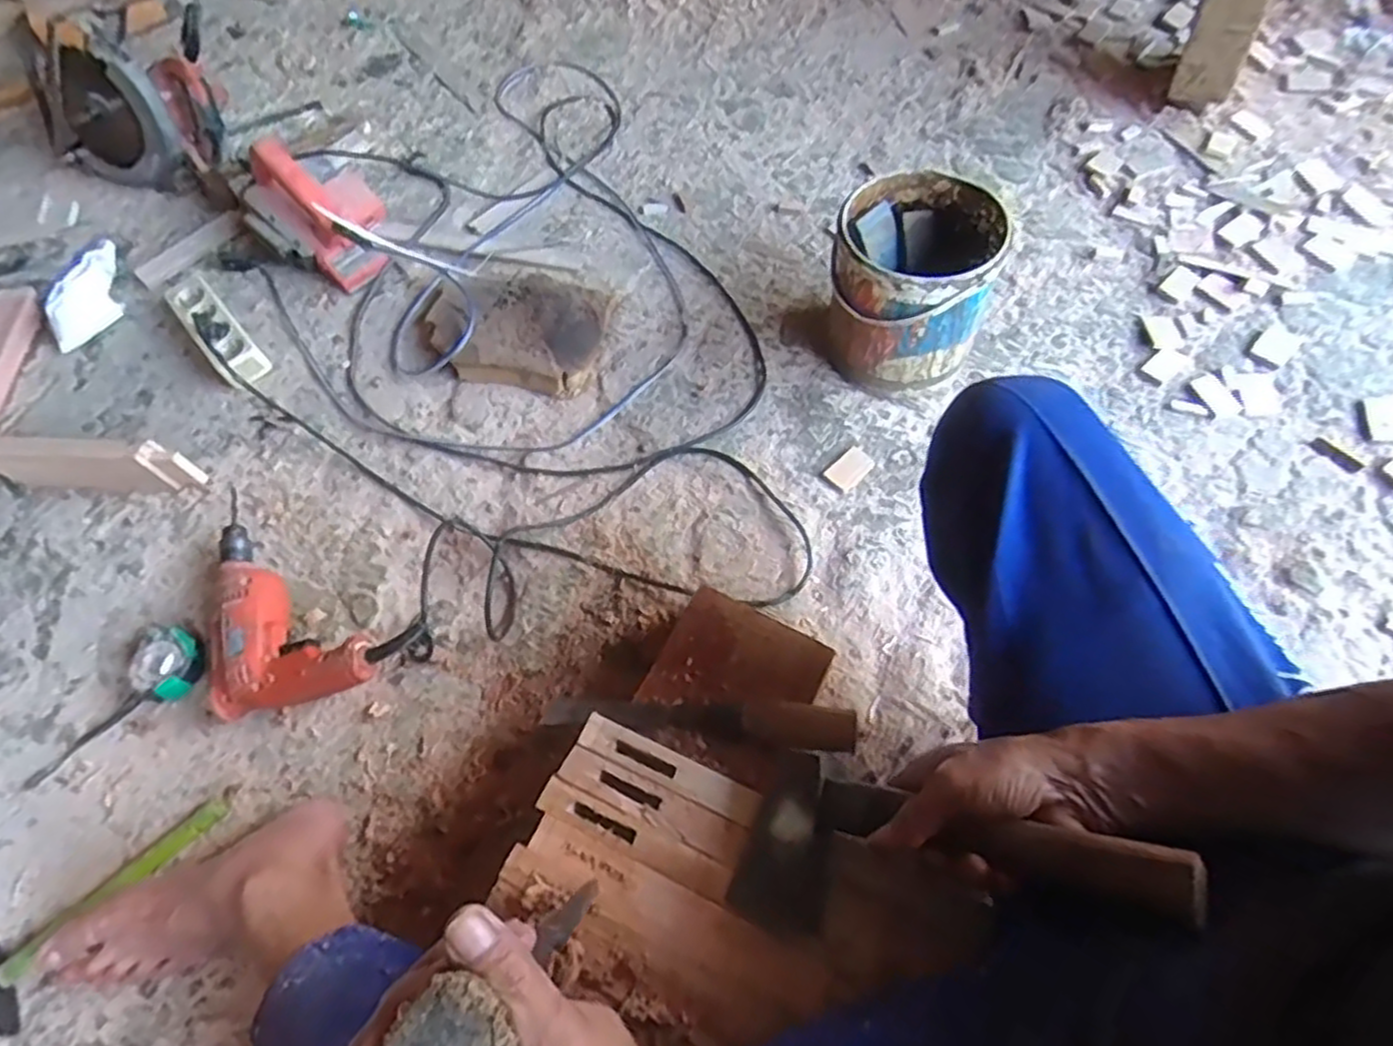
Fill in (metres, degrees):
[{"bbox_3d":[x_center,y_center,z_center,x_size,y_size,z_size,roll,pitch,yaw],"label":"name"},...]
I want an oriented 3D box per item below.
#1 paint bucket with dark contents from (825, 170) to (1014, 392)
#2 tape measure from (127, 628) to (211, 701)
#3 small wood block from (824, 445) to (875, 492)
[{"bbox_3d":[0.250,-0.275,0.863,0.182,0.192,0.179,-1,62,2],"label":"paint bucket with dark contents"},{"bbox_3d":[-0.561,0.148,0.773,0.077,0.036,0.073,-1,62,2],"label":"tape measure"},{"bbox_3d":[0.181,-0.065,0.855,0.056,0.006,0.036,-42,68,-17],"label":"small wood block"}]

